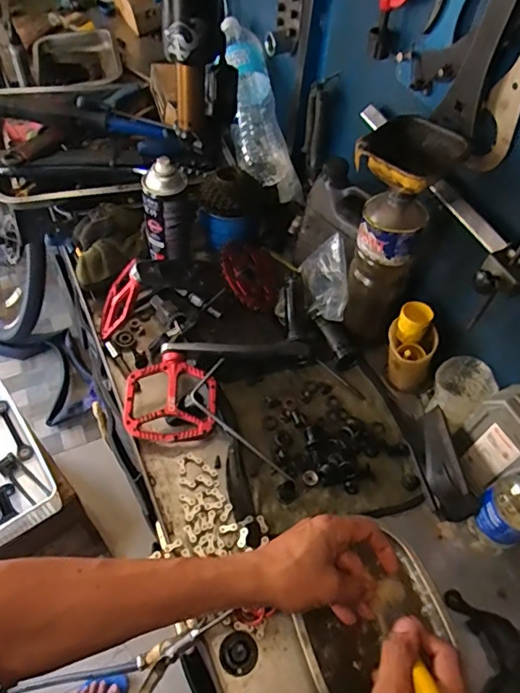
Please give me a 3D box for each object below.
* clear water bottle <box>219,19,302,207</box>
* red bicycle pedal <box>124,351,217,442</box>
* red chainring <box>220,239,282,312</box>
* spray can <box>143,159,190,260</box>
[{"bbox_3d":[-0.012,-0.407,0.895,0.095,0.080,0.354,-11,81,-13],"label":"clear water bottle"},{"bbox_3d":[-0.113,0.065,0.657,0.112,0.016,0.109,6,69,-7],"label":"red bicycle pedal"},{"bbox_3d":[-0.014,-0.114,0.804,0.110,0.009,0.127,51,40,-8],"label":"red chainring"},{"bbox_3d":[-0.137,-0.197,0.760,0.061,0.163,0.055,-6,54,-10],"label":"spray can"}]

